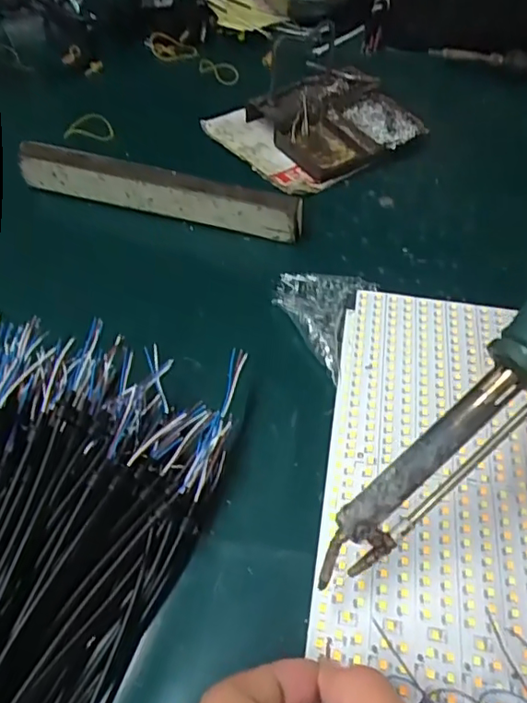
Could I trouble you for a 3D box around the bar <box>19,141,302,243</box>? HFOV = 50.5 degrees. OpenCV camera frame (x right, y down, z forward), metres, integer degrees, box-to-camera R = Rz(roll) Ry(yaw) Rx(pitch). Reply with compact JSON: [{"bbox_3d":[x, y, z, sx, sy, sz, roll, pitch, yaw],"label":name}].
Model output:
[{"bbox_3d":[-0.071,-0.112,0.387,0.197,0.035,0.017,11,52,8],"label":"bar"}]

